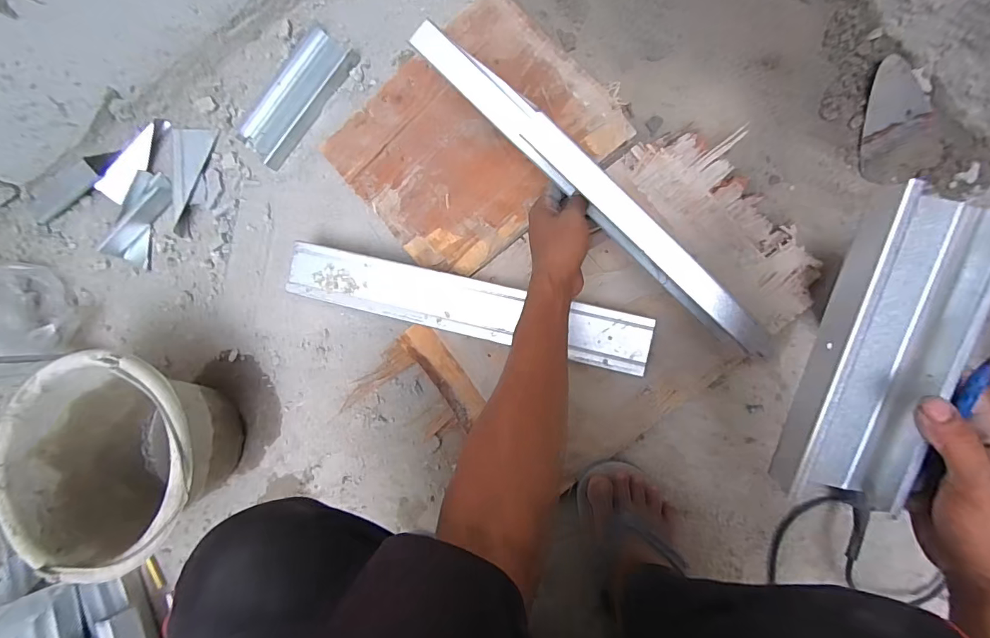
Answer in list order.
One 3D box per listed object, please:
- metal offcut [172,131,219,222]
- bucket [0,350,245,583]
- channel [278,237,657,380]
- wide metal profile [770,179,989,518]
[{"bbox_3d":[-0.477,-0.231,0.681,0.064,0.016,0.143,-3,86,9],"label":"metal offcut"},{"bbox_3d":[-0.463,0.175,0.583,0.254,0.179,0.248,-1,87,9],"label":"bucket"},{"bbox_3d":[-0.045,-0.018,0.569,0.484,0.022,0.074,13,89,9],"label":"channel"},{"bbox_3d":[0.277,0.027,0.297,0.077,0.039,0.212,9,104,9],"label":"wide metal profile"}]

